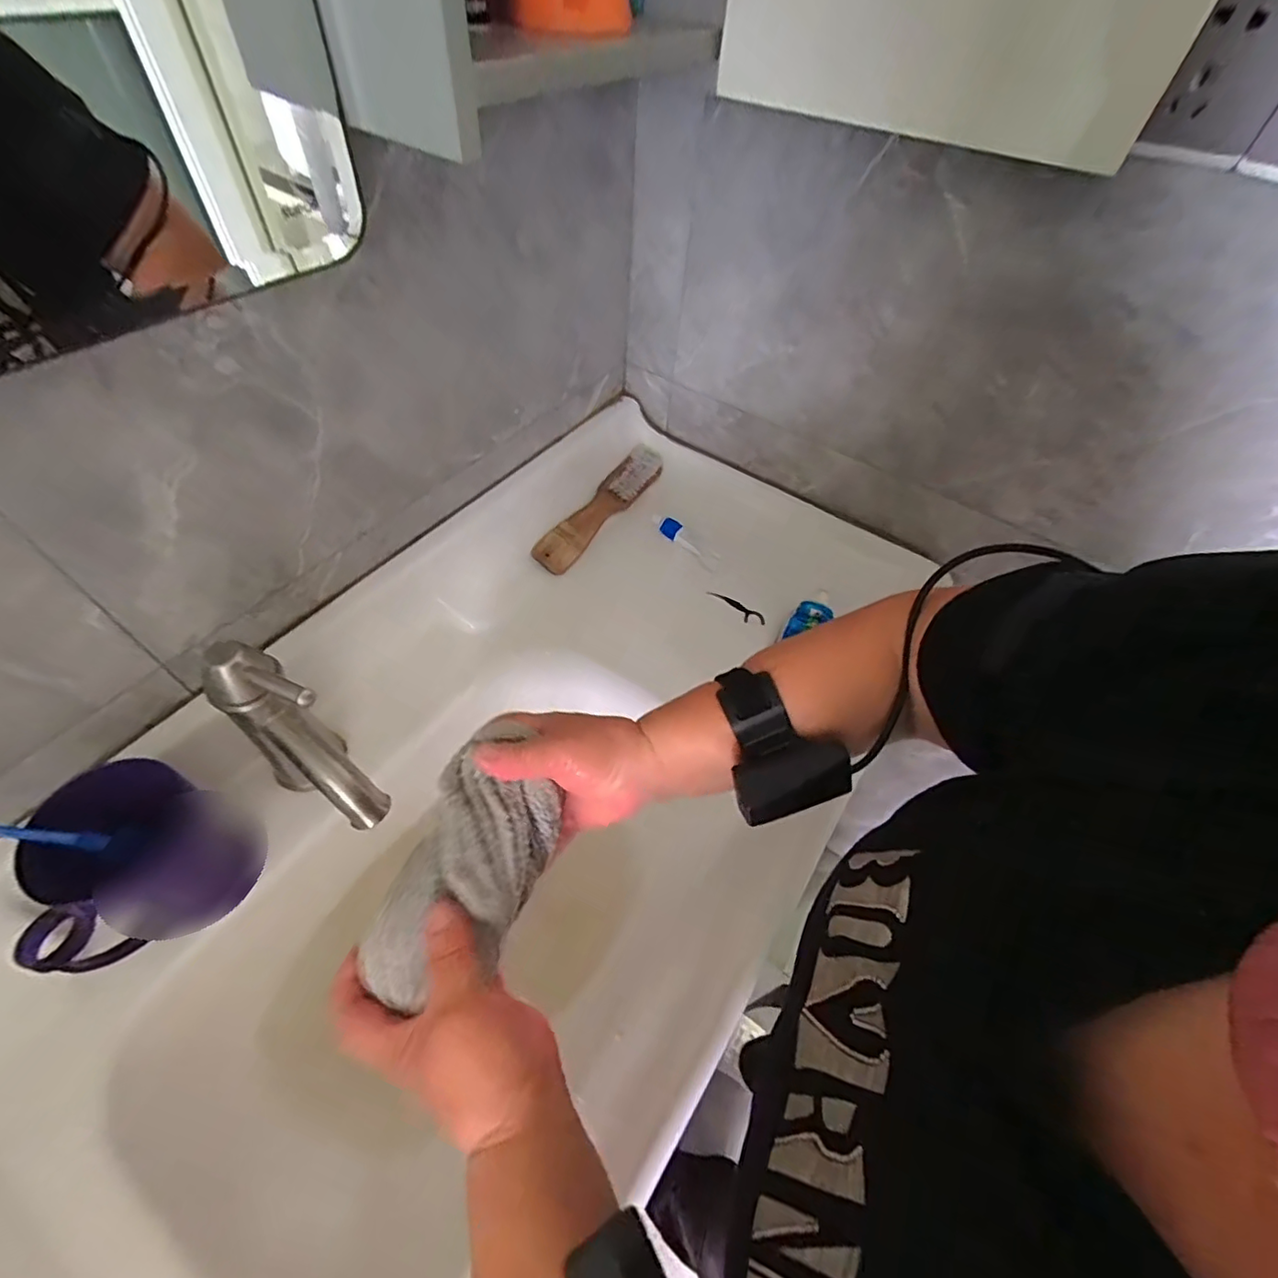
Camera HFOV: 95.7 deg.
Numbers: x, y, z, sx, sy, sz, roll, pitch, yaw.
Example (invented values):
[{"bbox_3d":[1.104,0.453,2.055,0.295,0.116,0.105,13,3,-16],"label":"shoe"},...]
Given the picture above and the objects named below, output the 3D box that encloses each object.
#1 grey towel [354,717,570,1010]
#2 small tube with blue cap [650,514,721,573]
[{"bbox_3d":[-0.098,0.129,0.343,0.069,0.055,0.152,20,53,11],"label":"grey towel"},{"bbox_3d":[0.056,-0.120,0.694,0.101,0.016,0.022,39,59,24],"label":"small tube with blue cap"}]

